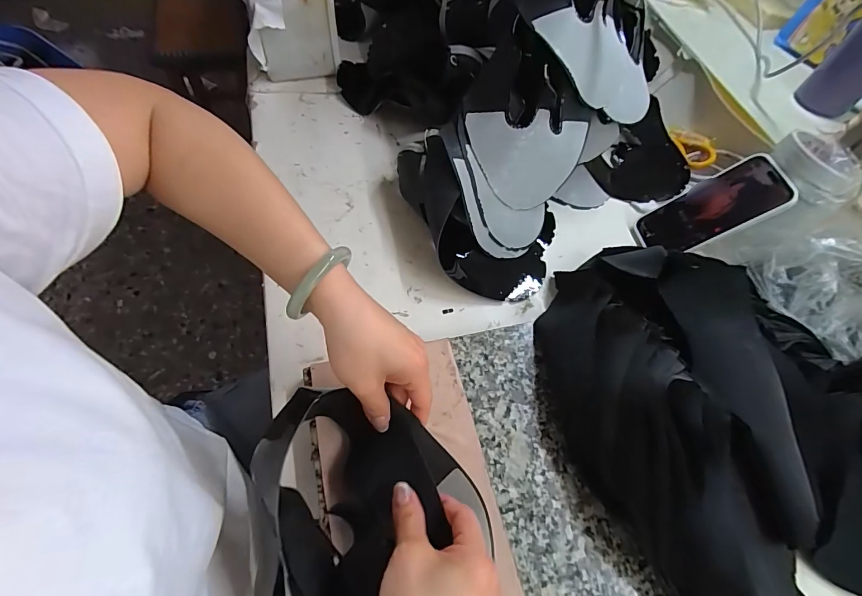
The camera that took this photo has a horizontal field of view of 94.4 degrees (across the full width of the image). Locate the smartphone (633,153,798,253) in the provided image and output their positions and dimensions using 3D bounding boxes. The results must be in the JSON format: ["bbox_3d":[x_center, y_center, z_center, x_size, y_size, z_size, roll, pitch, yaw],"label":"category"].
[{"bbox_3d":[0.360,-0.113,0.523,0.010,0.165,0.082,20,50,-42],"label":"smartphone"}]

